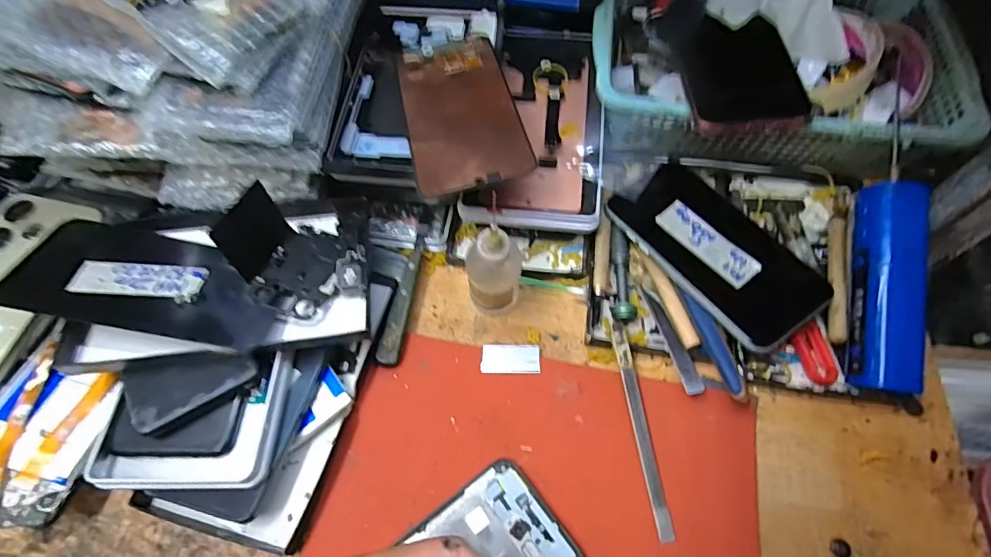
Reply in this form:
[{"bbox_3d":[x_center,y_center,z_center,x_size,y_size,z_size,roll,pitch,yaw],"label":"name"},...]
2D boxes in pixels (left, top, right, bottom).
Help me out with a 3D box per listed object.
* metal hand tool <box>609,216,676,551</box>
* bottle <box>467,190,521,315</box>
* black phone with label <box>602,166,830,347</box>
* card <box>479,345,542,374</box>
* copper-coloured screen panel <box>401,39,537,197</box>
[{"bbox_3d":[0.090,0.057,0.326,0.022,0.007,0.202,-1,63,1],"label":"metal hand tool"},{"bbox_3d":[0.000,-0.013,0.307,0.033,0.129,0.035,2,63,2],"label":"bottle"},{"bbox_3d":[0.149,-0.019,0.343,0.070,0.012,0.142,-37,64,-5],"label":"black phone with label"},{"bbox_3d":[0.010,0.054,0.336,0.039,0.004,0.020,1,63,1],"label":"card"},{"bbox_3d":[-0.024,-0.112,0.331,0.071,0.004,0.134,-12,58,-7],"label":"copper-coloured screen panel"}]

